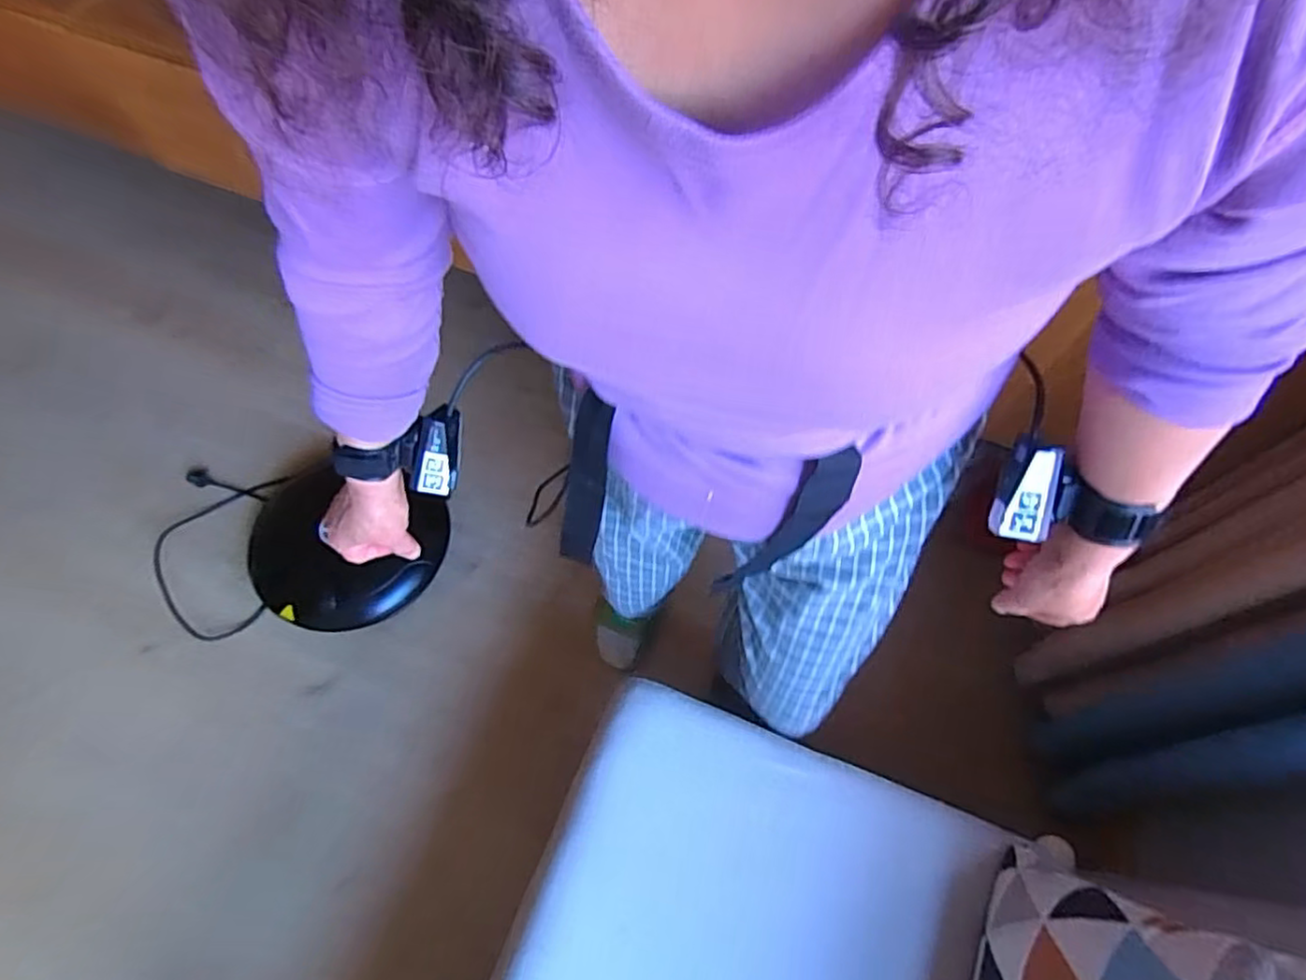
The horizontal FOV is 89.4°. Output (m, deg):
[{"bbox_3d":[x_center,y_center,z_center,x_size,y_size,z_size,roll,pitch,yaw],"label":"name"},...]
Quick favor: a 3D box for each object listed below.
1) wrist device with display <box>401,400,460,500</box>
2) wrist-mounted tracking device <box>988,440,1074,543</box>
[{"bbox_3d":[-0.176,-0.031,0.530,0.028,0.078,0.034,31,28,32],"label":"wrist device with display"},{"bbox_3d":[0.250,0.001,0.444,0.029,0.068,0.022,10,24,8],"label":"wrist-mounted tracking device"}]

